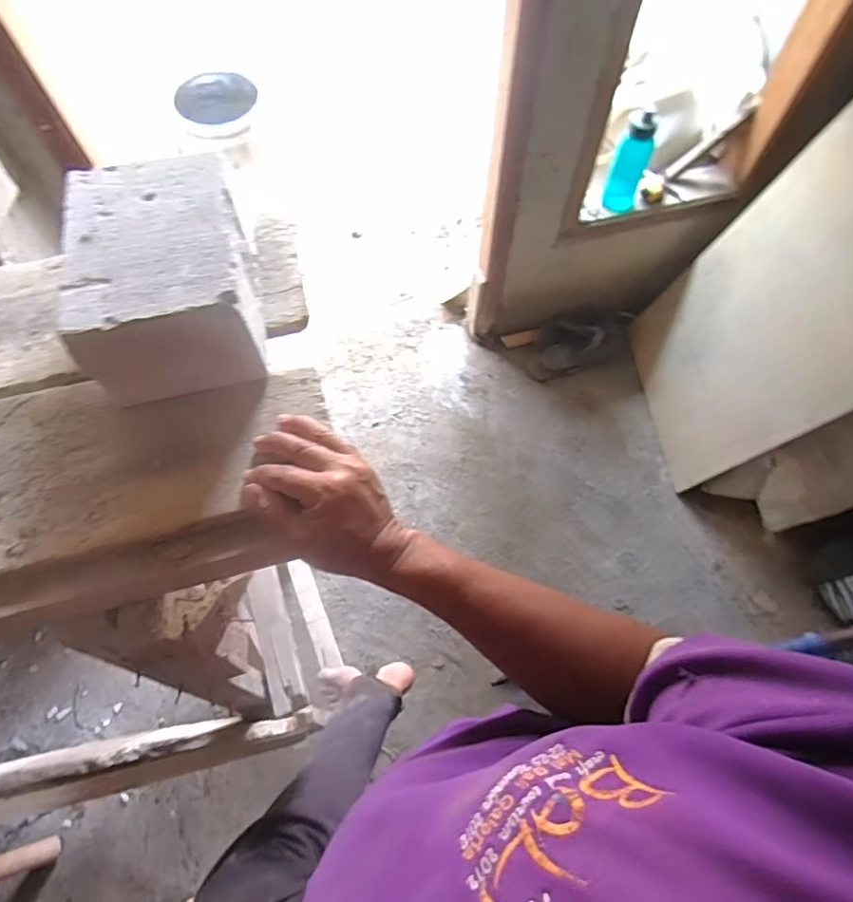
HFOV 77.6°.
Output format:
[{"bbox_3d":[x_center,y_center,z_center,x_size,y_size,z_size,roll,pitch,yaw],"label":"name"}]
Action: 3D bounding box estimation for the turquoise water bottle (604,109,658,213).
[{"bbox_3d":[0.519,-0.728,1.367,0.088,0.257,0.089,19,67,9],"label":"turquoise water bottle"}]

